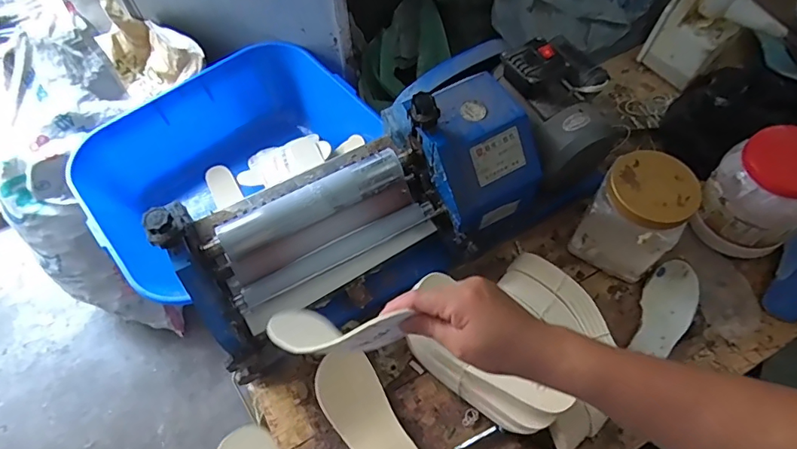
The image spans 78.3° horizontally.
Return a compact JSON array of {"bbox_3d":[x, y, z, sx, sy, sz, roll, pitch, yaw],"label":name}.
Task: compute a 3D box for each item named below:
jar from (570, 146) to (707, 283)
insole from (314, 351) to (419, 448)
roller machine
[{"bbox_3d":[0.346,-0.012,0.725,0.115,0.160,0.117,29,69,17],"label":"jar"},{"bbox_3d":[-0.035,0.265,0.631,0.081,0.043,0.216,-31,65,-11],"label":"insole"},{"bbox_3d":[0.009,-0.070,0.713,0.626,0.226,0.255,-28,65,-10],"label":"roller machine"}]

